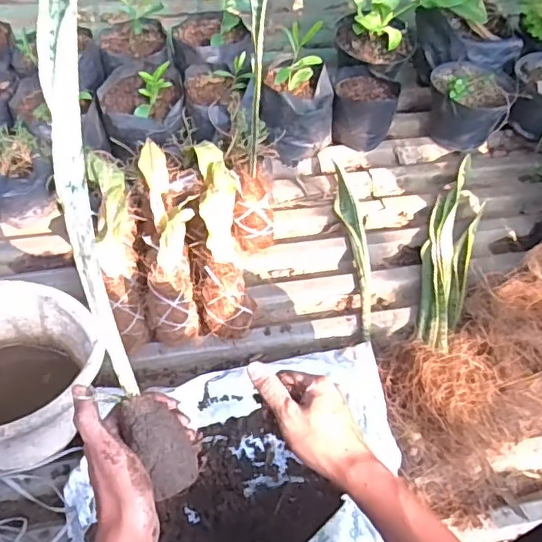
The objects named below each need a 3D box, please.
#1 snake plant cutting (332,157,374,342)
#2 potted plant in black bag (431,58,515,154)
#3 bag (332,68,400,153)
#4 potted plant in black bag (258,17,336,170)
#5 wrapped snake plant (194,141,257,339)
[{"bbox_3d":[0.153,-0.047,1.010,0.045,0.027,0.382,-1,57,-8],"label":"snake plant cutting"},{"bbox_3d":[0.407,-0.346,1.184,0.170,0.148,0.174,24,56,12],"label":"potted plant in black bag"},{"bbox_3d":[0.187,-0.336,1.169,0.132,0.121,0.137,12,54,3],"label":"bag"},{"bbox_3d":[0.056,-0.334,1.089,0.148,0.216,0.124,4,54,-3],"label":"potted plant in black bag"},{"bbox_3d":[-0.080,-0.057,0.900,0.073,0.076,0.320,-6,78,-9],"label":"wrapped snake plant"}]

